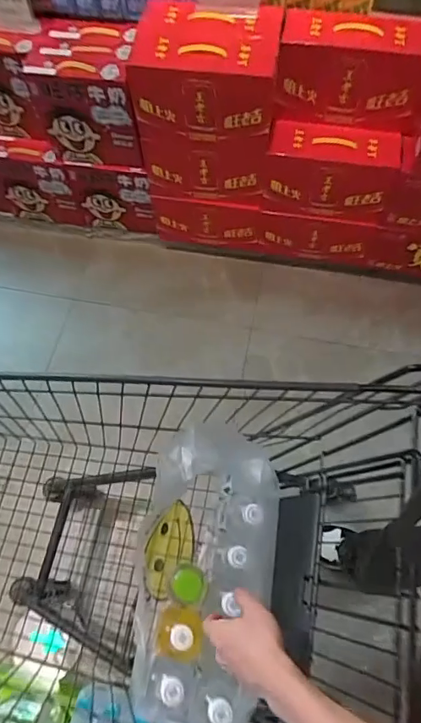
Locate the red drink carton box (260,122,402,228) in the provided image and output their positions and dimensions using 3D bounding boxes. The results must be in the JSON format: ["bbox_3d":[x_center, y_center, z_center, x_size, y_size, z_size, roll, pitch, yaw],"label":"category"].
[{"bbox_3d":[0.313,-0.497,1.262,0.325,0.211,0.108,10,67,7],"label":"red drink carton box"}]

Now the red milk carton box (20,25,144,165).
[{"bbox_3d":[-0.299,-0.675,1.224,0.254,0.268,0.160,8,67,6],"label":"red milk carton box"}]

